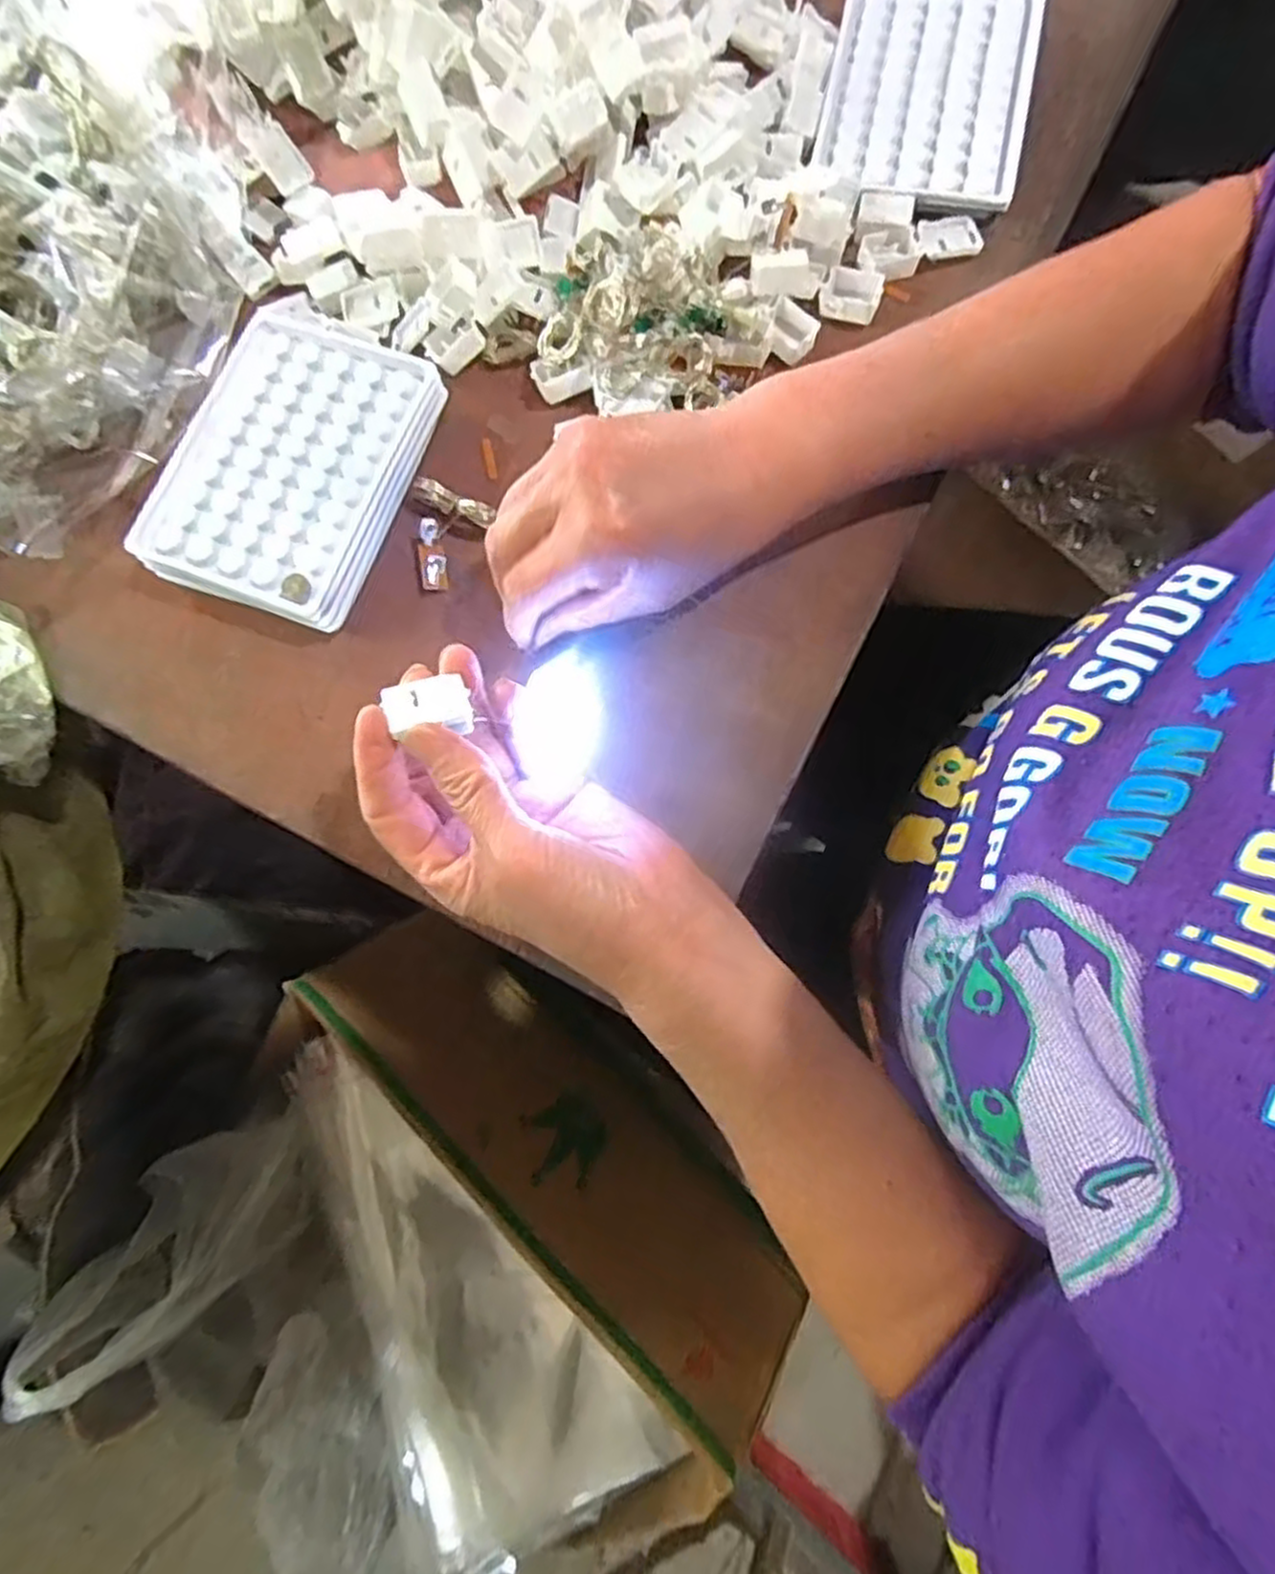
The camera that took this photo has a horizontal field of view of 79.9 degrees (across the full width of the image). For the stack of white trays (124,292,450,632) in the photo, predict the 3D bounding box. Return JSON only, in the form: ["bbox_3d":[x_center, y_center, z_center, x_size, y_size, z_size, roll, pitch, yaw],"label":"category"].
[{"bbox_3d":[-0.154,-0.154,0.349,0.104,0.023,0.152,19,79,5],"label":"stack of white trays"}]

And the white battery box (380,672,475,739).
[{"bbox_3d":[-0.070,-0.028,0.253,0.028,0.007,0.019,-8,78,-1],"label":"white battery box"}]

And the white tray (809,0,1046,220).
[{"bbox_3d":[0.141,-0.339,0.370,0.095,0.018,0.127,14,79,7],"label":"white tray"}]

